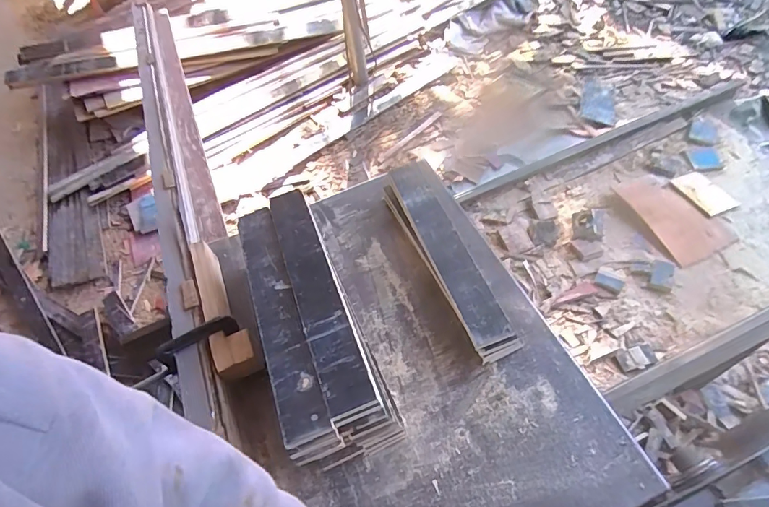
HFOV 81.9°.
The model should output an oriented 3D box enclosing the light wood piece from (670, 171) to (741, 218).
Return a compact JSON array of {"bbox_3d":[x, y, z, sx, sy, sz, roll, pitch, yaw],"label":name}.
[{"bbox_3d":[0.655,-0.123,0.909,0.081,0.011,0.110,-27,56,-12],"label":"light wood piece"}]

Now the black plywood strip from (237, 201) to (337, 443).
[{"bbox_3d":[-0.158,0.081,0.645,0.061,0.021,0.395,-19,56,-8],"label":"black plywood strip"}]

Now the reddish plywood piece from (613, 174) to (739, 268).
[{"bbox_3d":[0.583,-0.080,0.897,0.130,0.027,0.215,-22,56,-10],"label":"reddish plywood piece"}]

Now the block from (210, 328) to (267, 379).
[{"bbox_3d":[-0.237,0.162,0.721,0.071,0.051,0.066,-22,55,-8],"label":"block"}]

